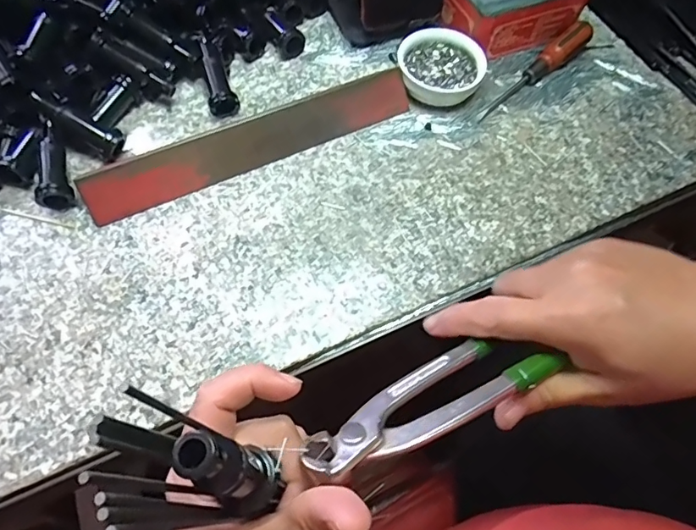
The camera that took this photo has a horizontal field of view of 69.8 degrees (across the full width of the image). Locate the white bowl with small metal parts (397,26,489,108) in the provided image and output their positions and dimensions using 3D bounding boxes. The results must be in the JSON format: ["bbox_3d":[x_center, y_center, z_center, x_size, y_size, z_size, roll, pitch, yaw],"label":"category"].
[{"bbox_3d":[0.078,-0.167,0.423,0.072,0.027,0.067,1,64,-2],"label":"white bowl with small metal parts"}]

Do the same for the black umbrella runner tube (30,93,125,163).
[{"bbox_3d":[-0.198,-0.102,0.365,0.064,0.019,0.020,30,64,-12],"label":"black umbrella runner tube"}]

